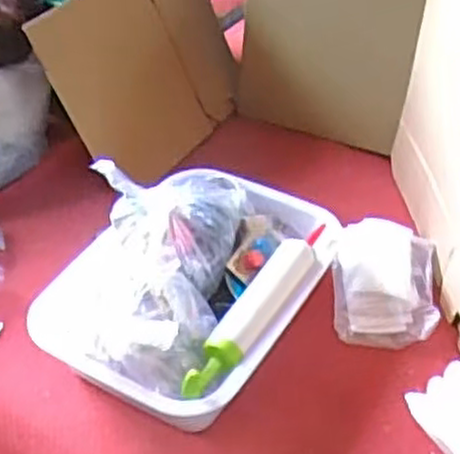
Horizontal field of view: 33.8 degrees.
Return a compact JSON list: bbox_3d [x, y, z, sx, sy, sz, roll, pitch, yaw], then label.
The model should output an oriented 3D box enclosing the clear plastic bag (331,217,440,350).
[{"bbox_3d":[0.162,0.054,0.794,0.102,0.027,0.159,2,42,4],"label":"clear plastic bag"}]

